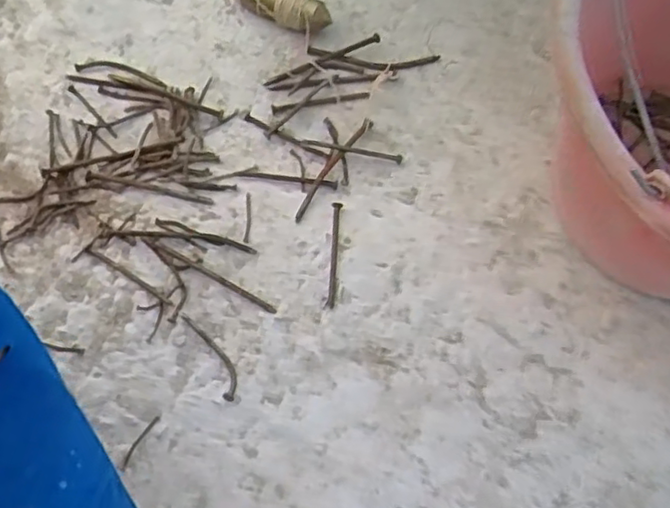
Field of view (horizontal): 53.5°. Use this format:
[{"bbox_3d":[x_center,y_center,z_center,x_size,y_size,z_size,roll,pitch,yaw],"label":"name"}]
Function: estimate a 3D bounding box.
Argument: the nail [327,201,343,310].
[{"bbox_3d":[0.000,0.000,0.461,0.007,0.004,0.076,4,72,0],"label":"nail"}]

